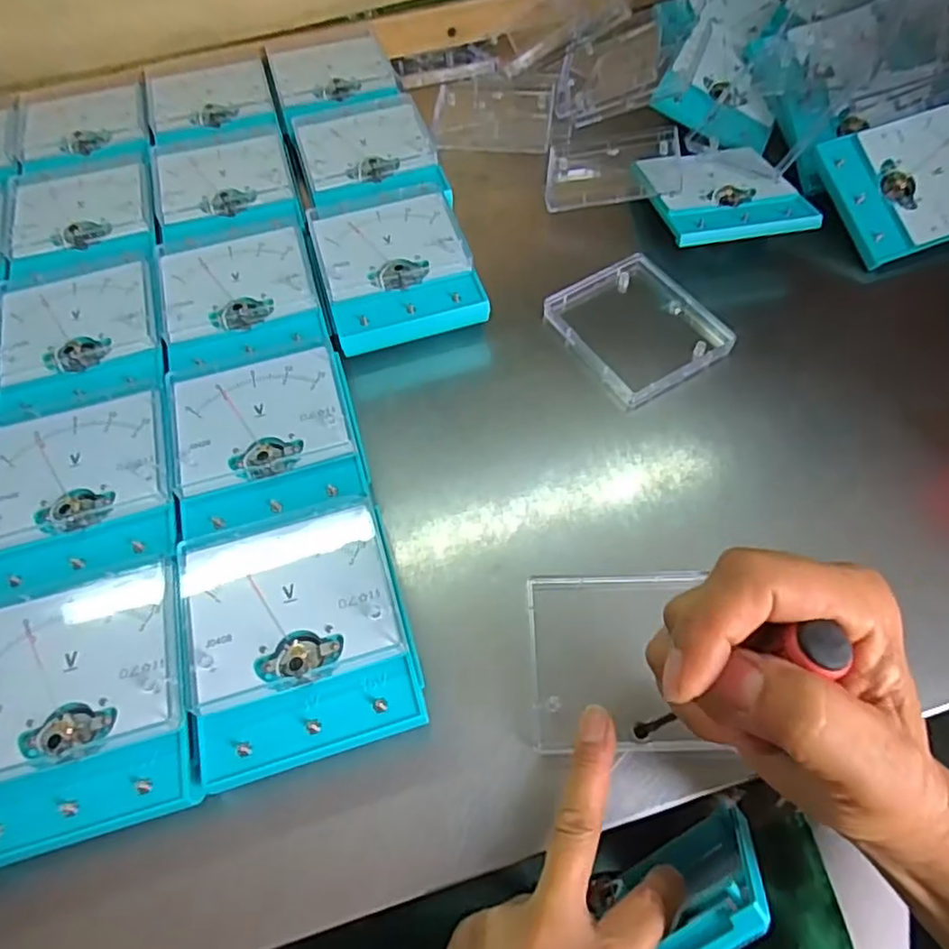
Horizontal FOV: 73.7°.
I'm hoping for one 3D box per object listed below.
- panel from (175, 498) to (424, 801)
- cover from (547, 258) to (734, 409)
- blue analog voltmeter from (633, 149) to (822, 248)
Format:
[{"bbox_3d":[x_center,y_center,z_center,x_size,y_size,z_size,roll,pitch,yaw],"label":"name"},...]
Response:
[{"bbox_3d":[-0.083,0.079,0.311,0.100,0.039,0.115,-15,61,-6],"label":"panel"},{"bbox_3d":[0.108,-0.100,0.424,0.088,0.008,0.102,-27,63,-13],"label":"cover"},{"bbox_3d":[0.176,-0.203,0.454,0.098,0.013,0.105,-9,60,-3],"label":"blue analog voltmeter"}]

